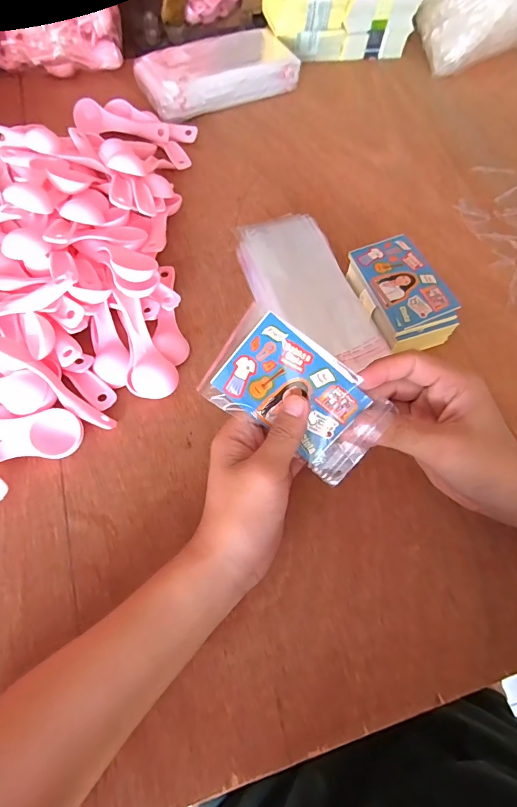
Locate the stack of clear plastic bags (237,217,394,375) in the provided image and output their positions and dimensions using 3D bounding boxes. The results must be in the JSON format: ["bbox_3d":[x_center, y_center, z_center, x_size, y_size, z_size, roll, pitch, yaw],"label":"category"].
[{"bbox_3d":[0.043,-0.104,0.383,0.088,0.028,0.176,-14,67,-10],"label":"stack of clear plastic bags"}]

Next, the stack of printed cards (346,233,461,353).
[{"bbox_3d":[0.126,-0.093,0.370,0.067,0.043,0.103,-21,68,-12],"label":"stack of printed cards"}]

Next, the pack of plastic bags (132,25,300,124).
[{"bbox_3d":[-0.052,-0.418,0.512,0.204,0.043,0.104,-28,70,-15],"label":"pack of plastic bags"}]

